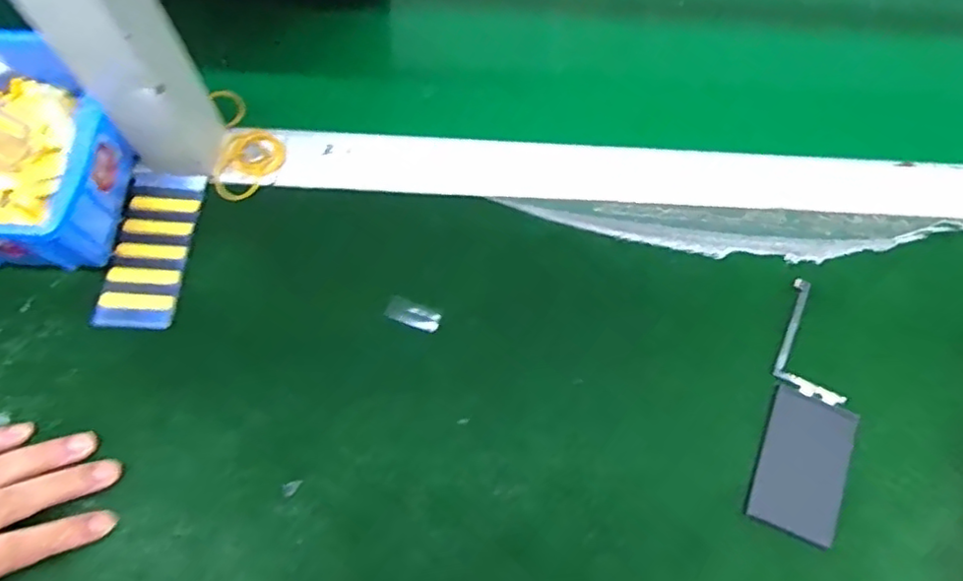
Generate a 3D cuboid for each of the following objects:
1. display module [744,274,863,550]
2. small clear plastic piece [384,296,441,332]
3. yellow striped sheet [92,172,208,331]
[{"bbox_3d":[0.194,0.070,0.360,0.051,0.011,0.141,21,69,7],"label":"display module"},{"bbox_3d":[-0.042,0.015,0.378,0.033,0.004,0.014,21,69,7],"label":"small clear plastic piece"},{"bbox_3d":[-0.206,-0.027,0.390,0.045,0.005,0.107,4,68,0],"label":"yellow striped sheet"}]

